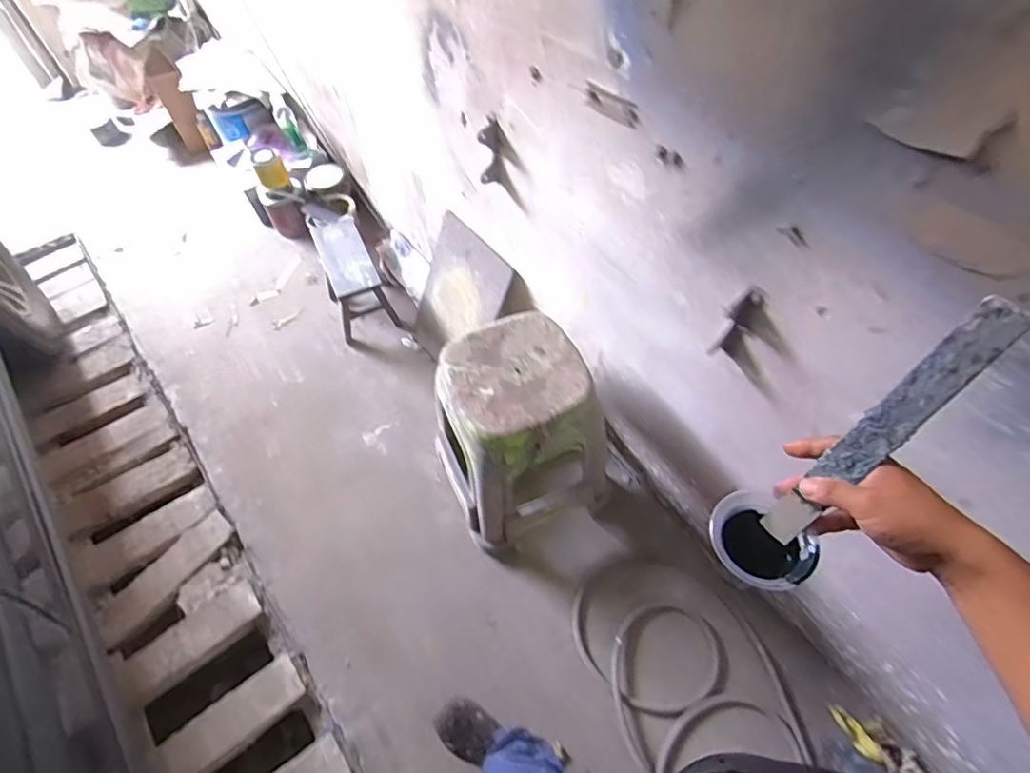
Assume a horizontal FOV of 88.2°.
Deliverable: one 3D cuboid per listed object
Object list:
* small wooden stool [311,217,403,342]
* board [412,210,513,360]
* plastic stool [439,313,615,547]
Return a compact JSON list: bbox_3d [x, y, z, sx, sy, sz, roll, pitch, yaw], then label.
[{"bbox_3d":[-0.541,-0.359,1.800,0.192,0.263,0.407,-18,57,-11],"label":"small wooden stool"},{"bbox_3d":[-0.177,-0.263,1.626,0.021,0.432,0.354,-12,47,-42],"label":"board"},{"bbox_3d":[0.021,0.118,1.289,0.366,0.490,0.327,-21,58,-13],"label":"plastic stool"}]

